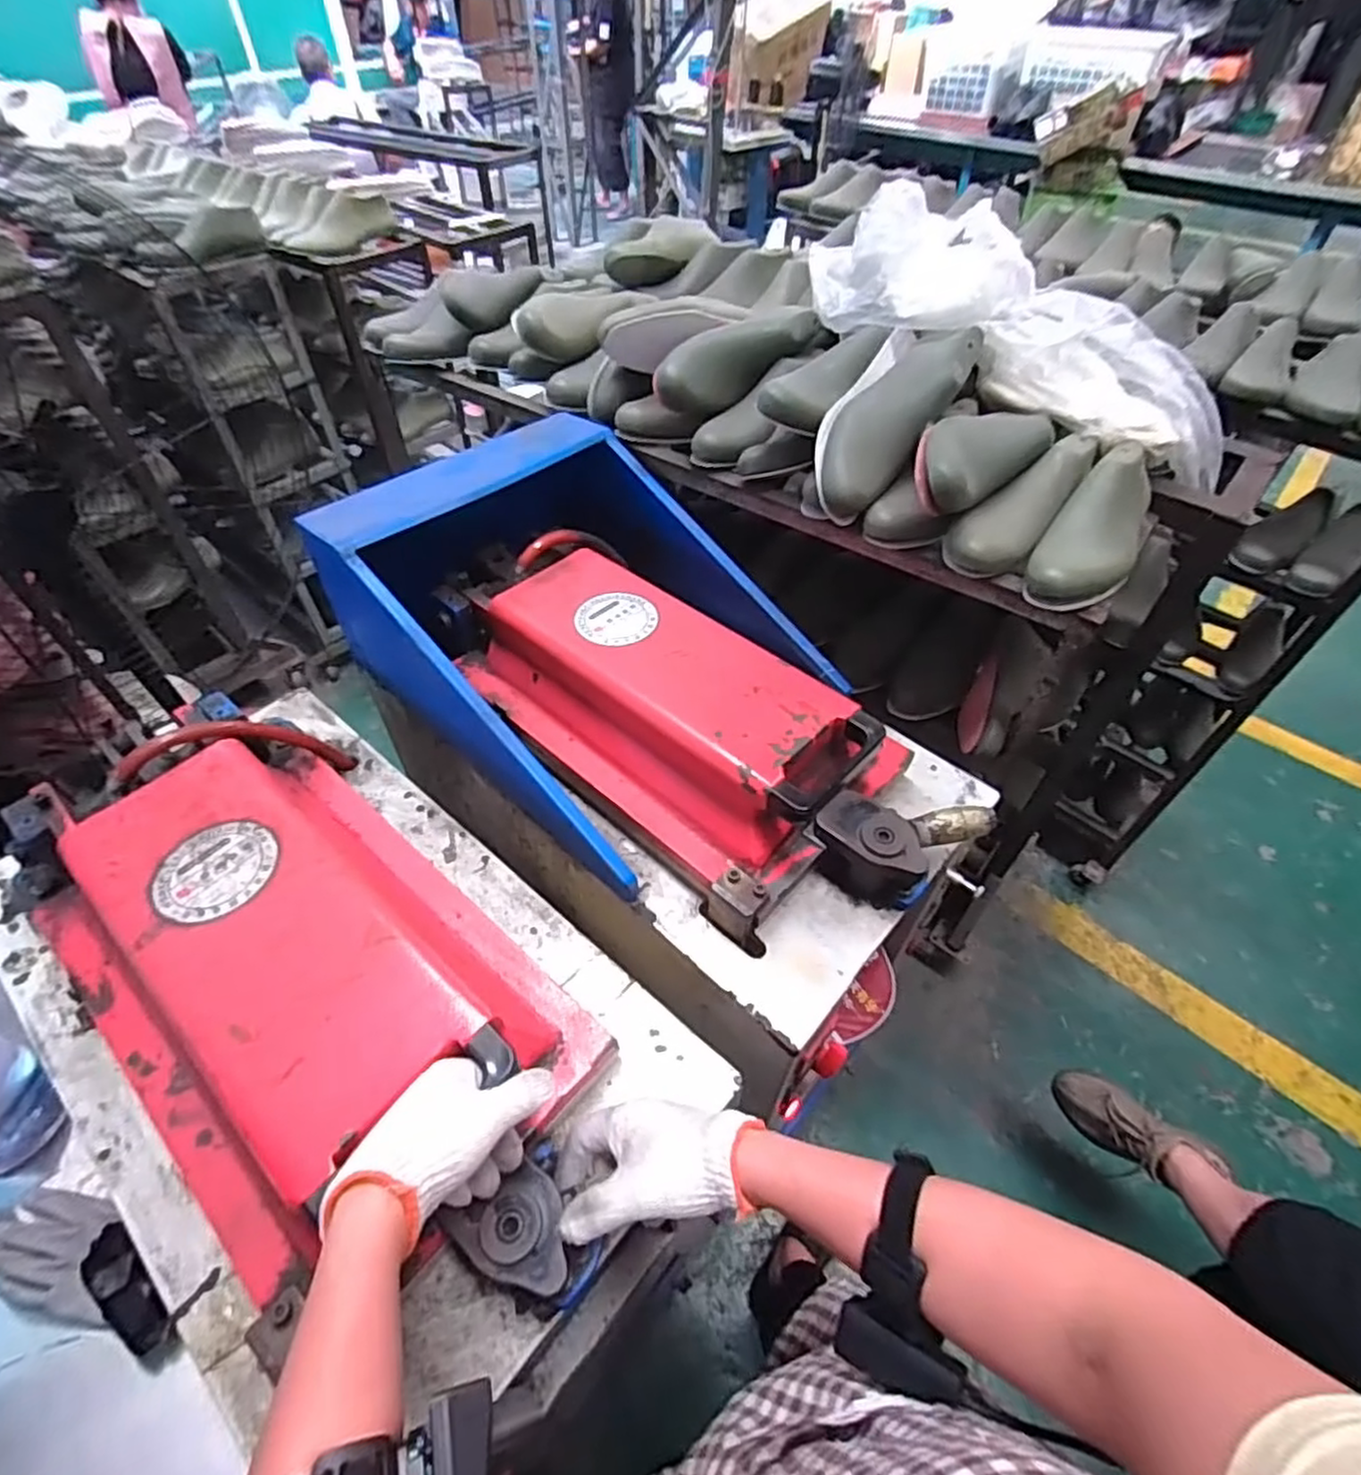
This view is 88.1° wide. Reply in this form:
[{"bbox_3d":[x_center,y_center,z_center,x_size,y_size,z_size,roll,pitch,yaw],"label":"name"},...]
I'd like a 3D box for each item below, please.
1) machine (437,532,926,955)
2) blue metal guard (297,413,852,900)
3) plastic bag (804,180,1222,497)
[{"bbox_3d":[-0.004,-0.037,0.803,0.620,0.124,0.273,37,58,26],"label":"machine"},{"bbox_3d":[-0.118,-0.136,0.869,0.529,0.258,0.402,36,57,25],"label":"blue metal guard"},{"bbox_3d":[0.417,-0.470,0.841,0.563,0.151,0.171,30,53,0],"label":"plastic bag"}]

